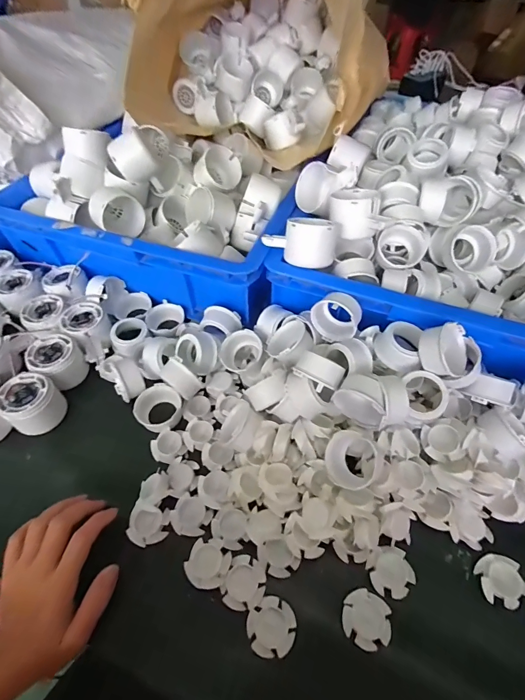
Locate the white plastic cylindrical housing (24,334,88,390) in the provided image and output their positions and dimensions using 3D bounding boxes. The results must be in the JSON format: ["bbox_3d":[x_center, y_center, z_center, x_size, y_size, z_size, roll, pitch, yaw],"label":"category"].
[{"bbox_3d":[-0.260,0.016,0.442,0.063,0.043,0.056,31,60,20],"label":"white plastic cylindrical housing"}]

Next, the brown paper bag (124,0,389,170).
[{"bbox_3d":[0.011,-0.553,0.570,0.371,0.280,0.434,13,55,10],"label":"brown paper bag"}]

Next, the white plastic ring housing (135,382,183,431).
[{"bbox_3d":[-0.124,0.069,0.422,0.053,0.030,0.052,0,54,0],"label":"white plastic ring housing"}]

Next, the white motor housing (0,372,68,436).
[{"bbox_3d":[-0.267,0.066,0.406,0.064,0.048,0.062,26,58,18],"label":"white motor housing"}]

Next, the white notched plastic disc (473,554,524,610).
[{"bbox_3d":[0.219,0.211,0.319,0.035,0.013,0.040,-4,54,-3],"label":"white notched plastic disc"}]

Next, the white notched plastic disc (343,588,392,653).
[{"bbox_3d":[0.090,0.232,0.300,0.039,0.008,0.039,0,54,0],"label":"white notched plastic disc"}]

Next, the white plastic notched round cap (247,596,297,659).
[{"bbox_3d":[0.008,0.237,0.298,0.040,0.007,0.039,0,54,0],"label":"white plastic notched round cap"}]

